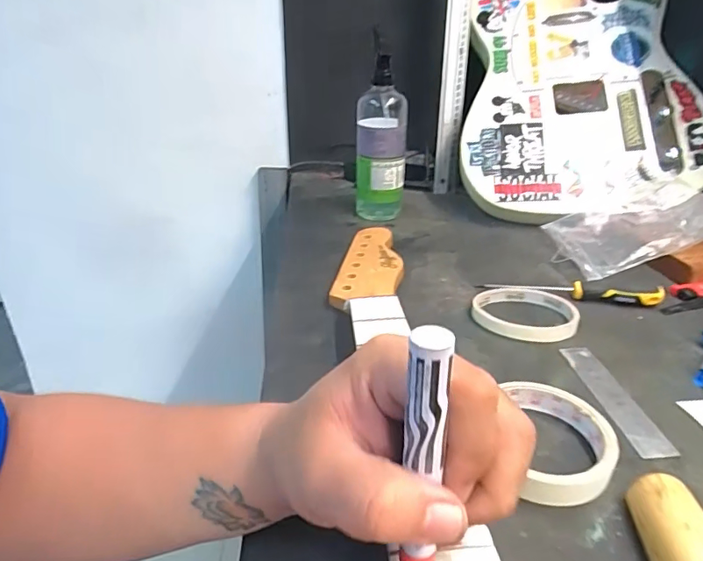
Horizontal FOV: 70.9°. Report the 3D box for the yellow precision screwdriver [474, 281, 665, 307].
[{"bbox_3d":[0.217,0.009,0.496,0.172,0.015,0.020,5,29,10],"label":"yellow precision screwdriver"}]

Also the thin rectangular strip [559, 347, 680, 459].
[{"bbox_3d":[0.196,0.087,0.372,0.027,0.004,0.119,-3,28,-5],"label":"thin rectangular strip"}]

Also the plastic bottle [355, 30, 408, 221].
[{"bbox_3d":[0.039,-0.186,0.661,0.067,0.215,0.054,1,28,3],"label":"plastic bottle"}]

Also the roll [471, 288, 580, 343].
[{"bbox_3d":[0.162,0.029,0.466,0.092,0.013,0.074,8,29,14],"label":"roll"}]

